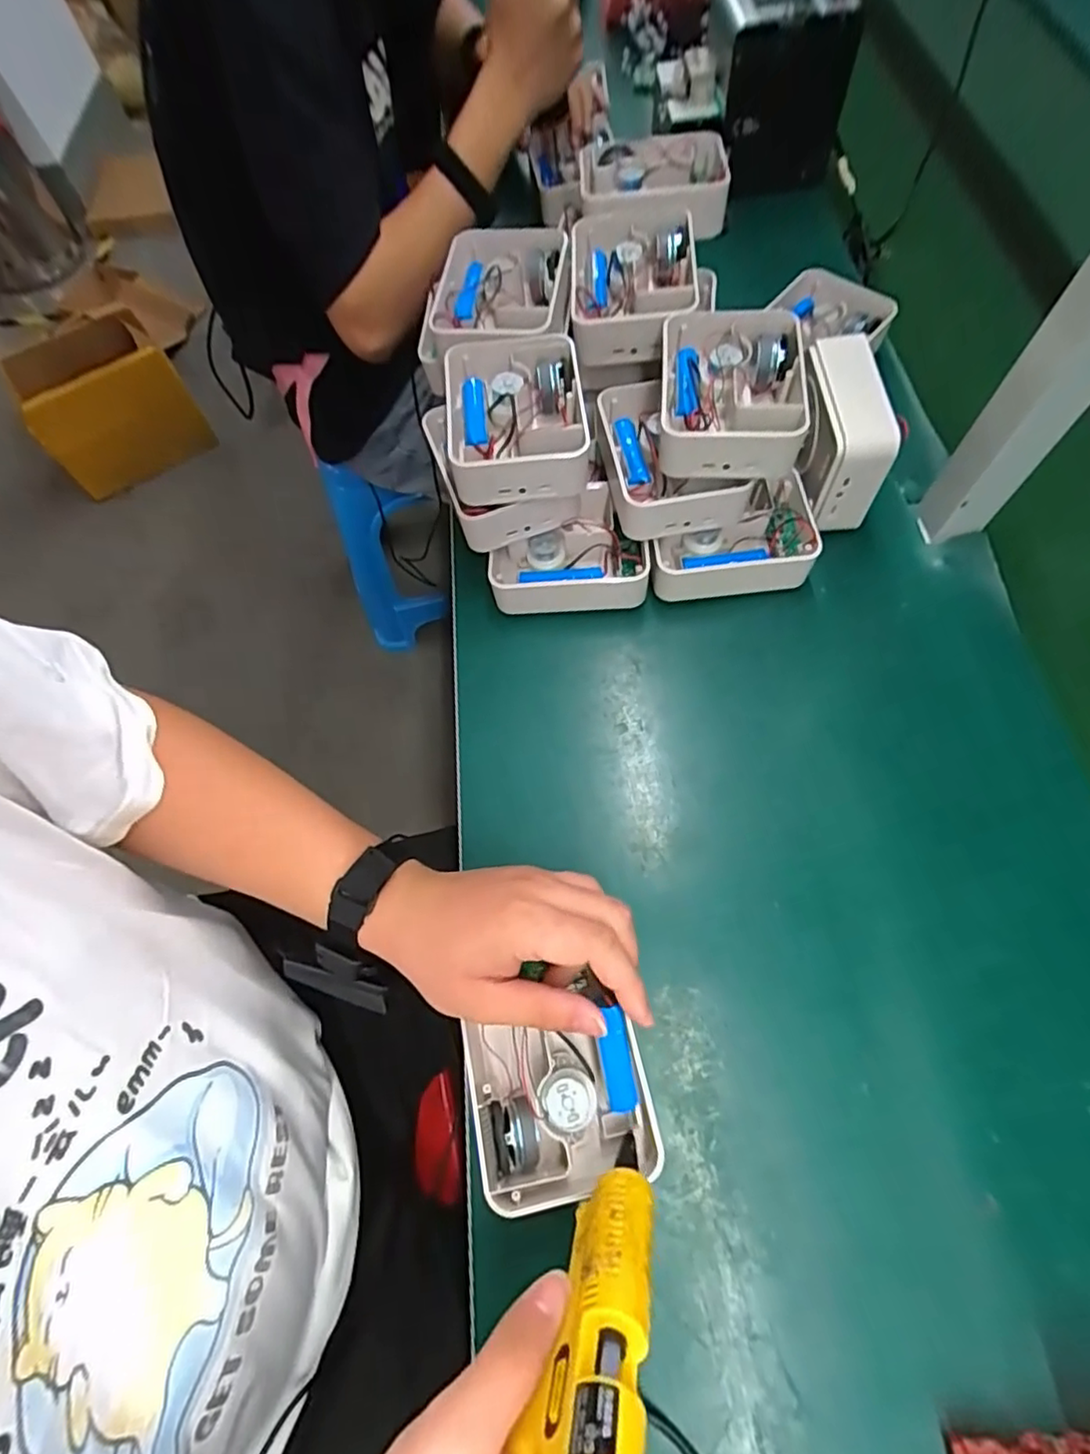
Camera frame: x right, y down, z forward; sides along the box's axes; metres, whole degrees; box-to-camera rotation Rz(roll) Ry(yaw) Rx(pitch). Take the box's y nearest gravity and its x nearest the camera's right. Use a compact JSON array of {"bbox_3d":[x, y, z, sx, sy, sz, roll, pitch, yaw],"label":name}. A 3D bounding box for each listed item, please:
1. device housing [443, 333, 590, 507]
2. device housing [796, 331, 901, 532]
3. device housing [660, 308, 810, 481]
[{"bbox_3d":[-0.023,-0.236,0.467,0.103,0.041,0.136,-8,66,2],"label":"device housing"},{"bbox_3d":[0.235,-0.236,0.506,0.048,0.102,0.123,-9,66,1],"label":"device housing"},{"bbox_3d":[0.136,-0.247,0.458,0.100,0.040,0.131,4,67,7],"label":"device housing"}]

